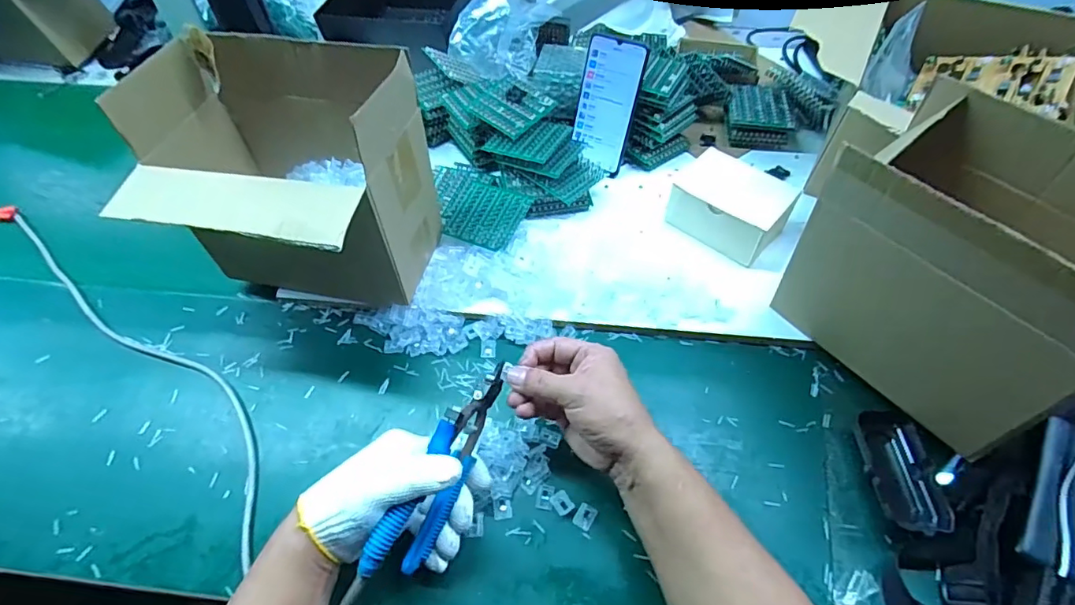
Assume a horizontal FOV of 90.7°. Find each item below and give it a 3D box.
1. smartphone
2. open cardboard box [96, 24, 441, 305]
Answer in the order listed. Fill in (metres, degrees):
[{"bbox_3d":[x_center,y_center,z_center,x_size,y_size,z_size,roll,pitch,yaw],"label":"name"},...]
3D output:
[{"bbox_3d":[0.089,-0.252,0.683,0.074,0.157,0.013,19,32,12],"label":"smartphone"},{"bbox_3d":[-0.246,-0.107,0.548,0.232,0.231,0.201,11,56,8],"label":"open cardboard box"}]

